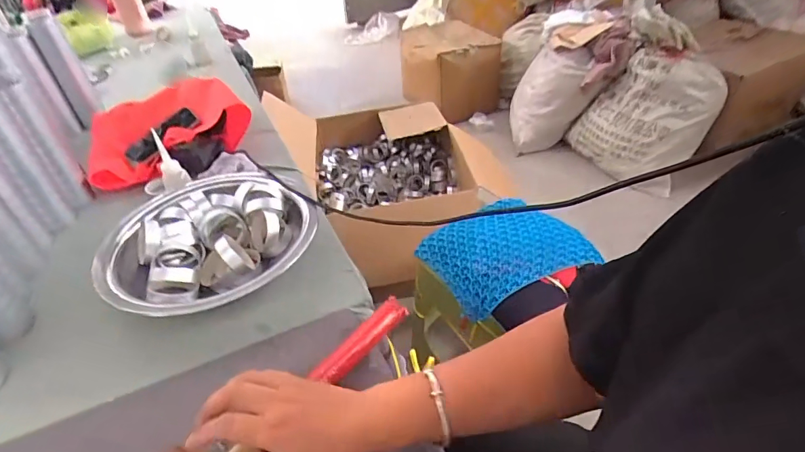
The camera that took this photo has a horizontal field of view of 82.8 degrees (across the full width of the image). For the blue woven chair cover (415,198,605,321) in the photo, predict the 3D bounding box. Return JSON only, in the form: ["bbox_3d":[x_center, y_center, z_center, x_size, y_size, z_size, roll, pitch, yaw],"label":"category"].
[{"bbox_3d":[0.218,0.044,0.972,0.302,0.081,0.235,-19,41,-16],"label":"blue woven chair cover"}]

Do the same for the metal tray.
[{"bbox_3d":[-0.273,0.028,0.679,0.260,0.072,0.293,8,41,16],"label":"metal tray"}]

